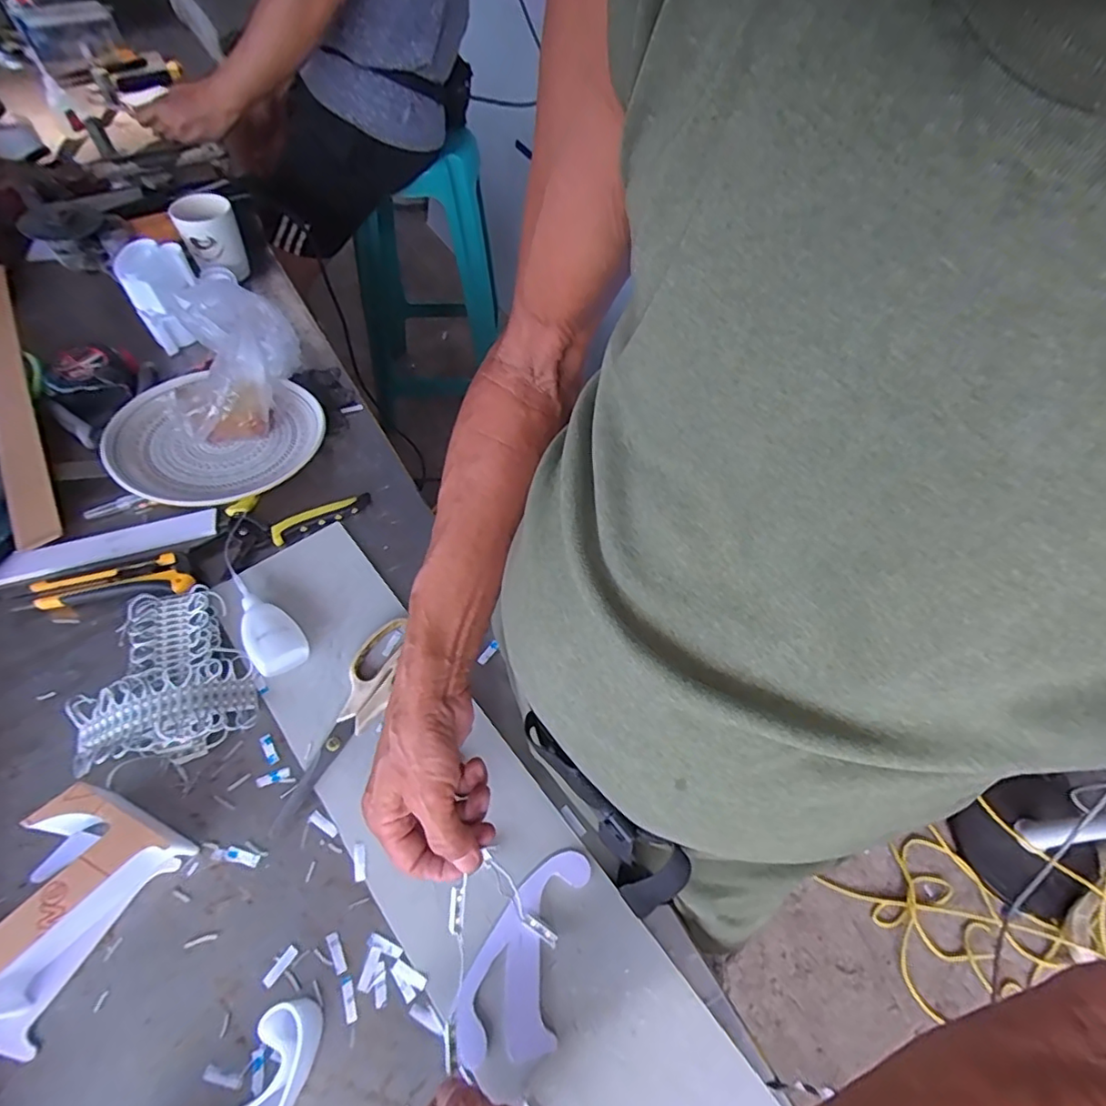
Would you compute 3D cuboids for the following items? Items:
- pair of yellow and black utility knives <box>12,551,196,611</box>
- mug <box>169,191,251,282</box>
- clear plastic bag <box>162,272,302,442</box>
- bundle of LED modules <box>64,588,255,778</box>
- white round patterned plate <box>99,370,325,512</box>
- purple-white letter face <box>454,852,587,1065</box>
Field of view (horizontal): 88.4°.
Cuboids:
[{"bbox_3d":[-0.406,0.027,0.526,0.140,0.017,0.038,-6,58,-6],"label":"pair of yellow and black utility knives"},{"bbox_3d":[-0.461,-0.427,0.776,0.073,0.089,0.074,-26,63,-20],"label":"mug"},{"bbox_3d":[-0.362,-0.218,0.626,0.115,0.084,0.205,4,57,-2],"label":"clear plastic bag"},{"bbox_3d":[-0.328,0.097,0.475,0.124,0.036,0.151,-22,61,-15],"label":"bundle of LED modules"},{"bbox_3d":[-0.362,-0.121,0.610,0.199,0.043,0.184,1,58,-2],"label":"white round patterned plate"},{"bbox_3d":[-0.022,0.273,0.392,0.066,0.006,0.130,14,58,7],"label":"purple-white letter face"}]

